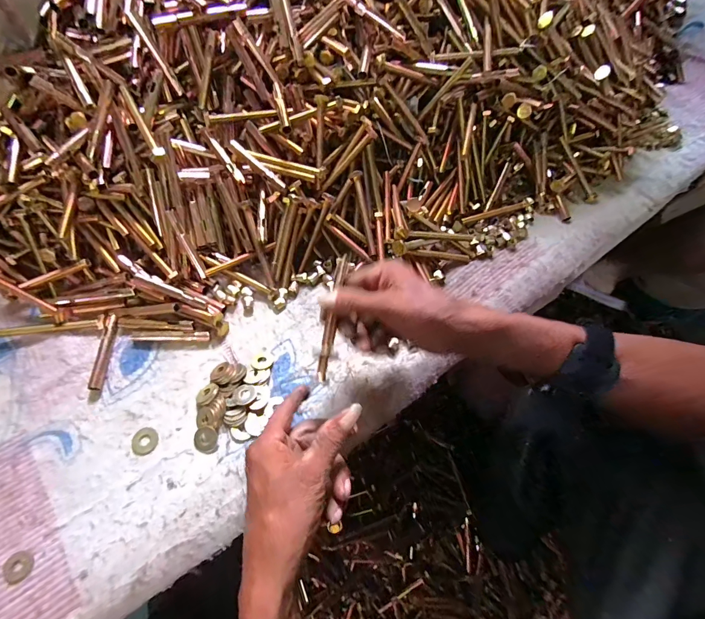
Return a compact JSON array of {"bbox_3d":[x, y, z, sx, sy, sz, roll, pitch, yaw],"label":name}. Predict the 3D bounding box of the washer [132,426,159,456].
[{"bbox_3d":[-0.208,0.131,0.363,0.025,0.004,0.025,1,60,-2],"label":"washer"}]

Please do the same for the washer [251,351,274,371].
[{"bbox_3d":[-0.101,0.057,0.405,0.023,0.004,0.026,1,45,-12],"label":"washer"}]

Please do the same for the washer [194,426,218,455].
[{"bbox_3d":[-0.147,0.130,0.362,0.025,0.004,0.023,1,60,-2],"label":"washer"}]

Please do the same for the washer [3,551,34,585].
[{"bbox_3d":[-0.281,0.216,0.304,0.021,0.004,0.023,1,60,-2],"label":"washer"}]

